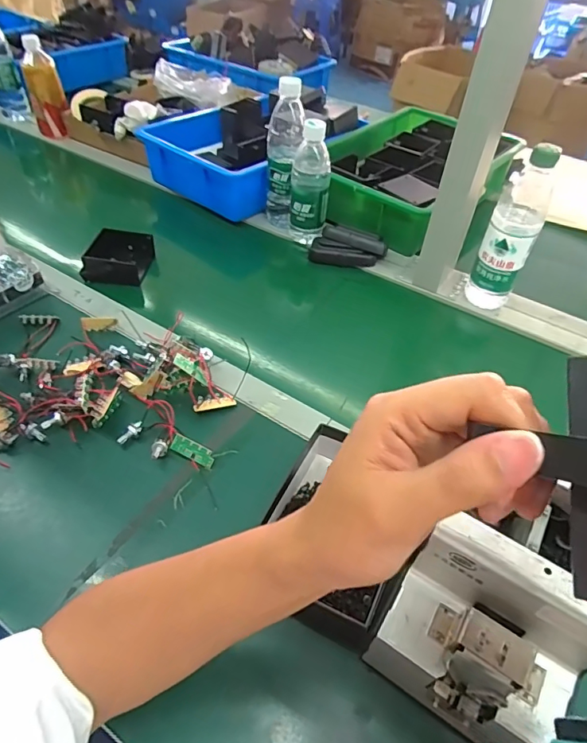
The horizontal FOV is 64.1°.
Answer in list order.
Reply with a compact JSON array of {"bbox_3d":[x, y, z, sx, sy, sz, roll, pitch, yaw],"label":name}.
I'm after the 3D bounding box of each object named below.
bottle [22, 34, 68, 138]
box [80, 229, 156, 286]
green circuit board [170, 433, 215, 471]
[{"bbox_3d":[-0.525,-0.592,0.992,0.071,0.181,0.055,-15,50,-17],"label":"bottle"},{"bbox_3d":[-0.268,-0.176,0.719,0.083,0.044,0.097,5,47,1],"label":"box"},{"bbox_3d":[-0.105,0.084,0.493,0.049,0.004,0.018,28,72,9],"label":"green circuit board"}]

